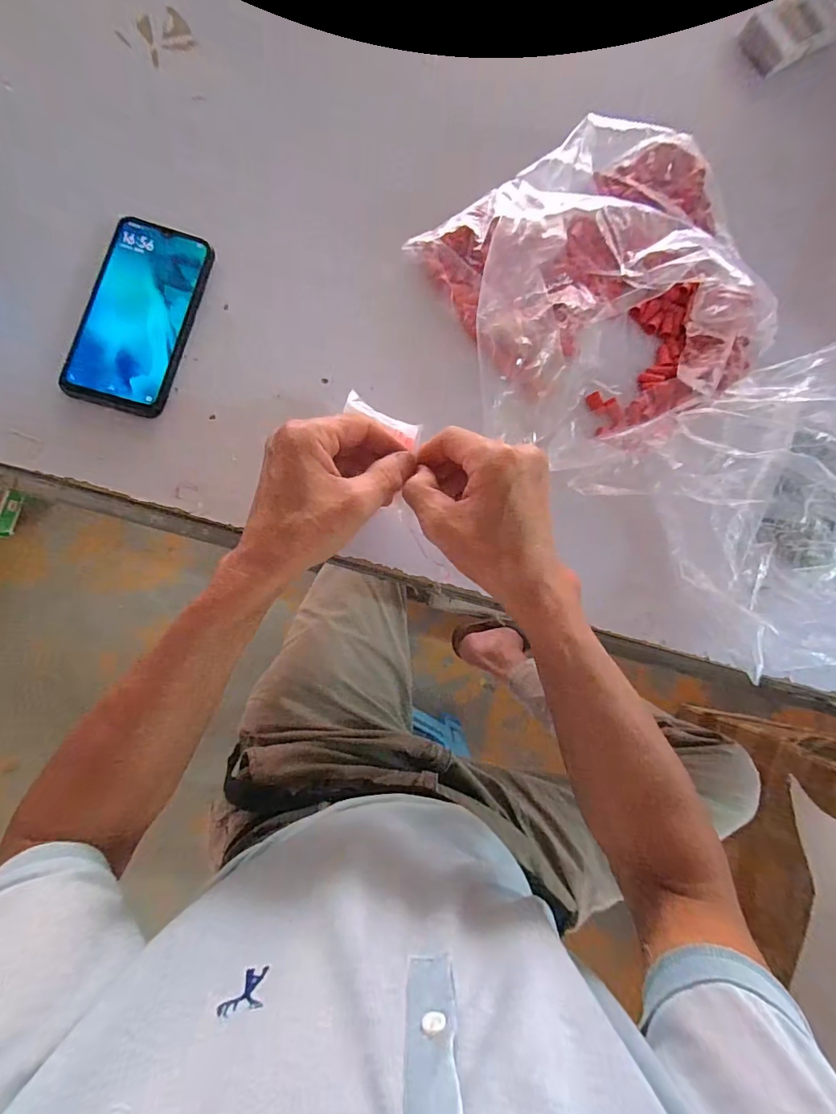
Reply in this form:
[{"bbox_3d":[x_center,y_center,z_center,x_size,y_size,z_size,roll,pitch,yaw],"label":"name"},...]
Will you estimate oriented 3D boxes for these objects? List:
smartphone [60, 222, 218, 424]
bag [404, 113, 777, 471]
[{"bbox_3d":[-0.224,-0.196,0.373,0.077,0.011,0.158,15,83,-5],"label":"smartphone"},{"bbox_3d":[0.176,-0.238,0.393,0.326,0.068,0.250,-32,89,-9],"label":"bag"}]

